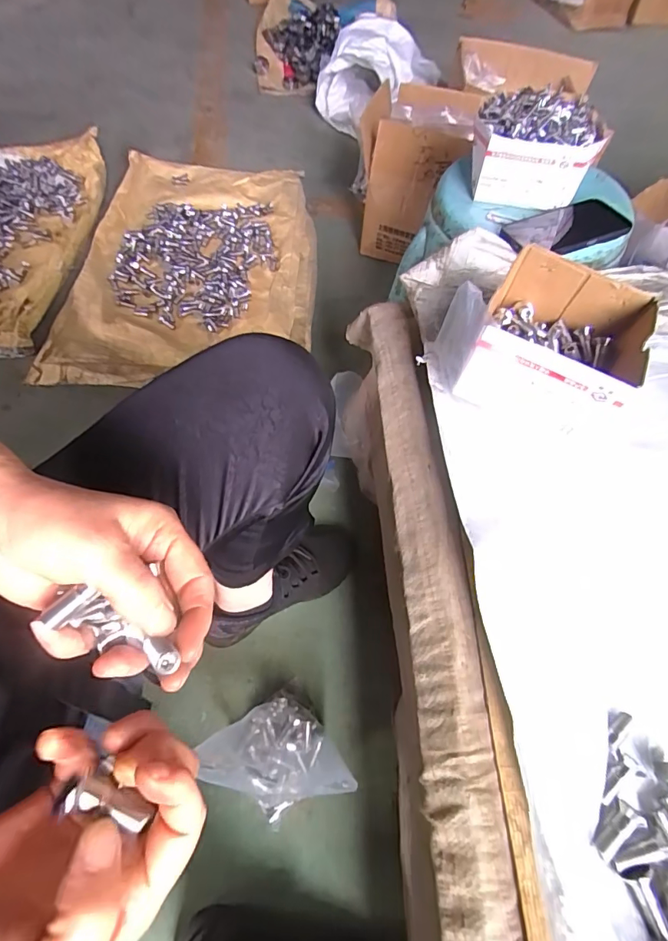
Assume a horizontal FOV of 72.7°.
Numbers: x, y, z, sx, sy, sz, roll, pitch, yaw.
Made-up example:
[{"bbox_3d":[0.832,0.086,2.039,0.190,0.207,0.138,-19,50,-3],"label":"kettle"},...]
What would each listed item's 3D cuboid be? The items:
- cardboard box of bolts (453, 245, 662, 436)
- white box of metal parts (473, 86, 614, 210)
[{"bbox_3d":[0.204,-0.119,0.417,0.132,0.079,0.150,26,62,12],"label":"cardboard box of bolts"},{"bbox_3d":[0.264,-0.423,0.599,0.158,0.084,0.113,9,60,3],"label":"white box of metal parts"}]

